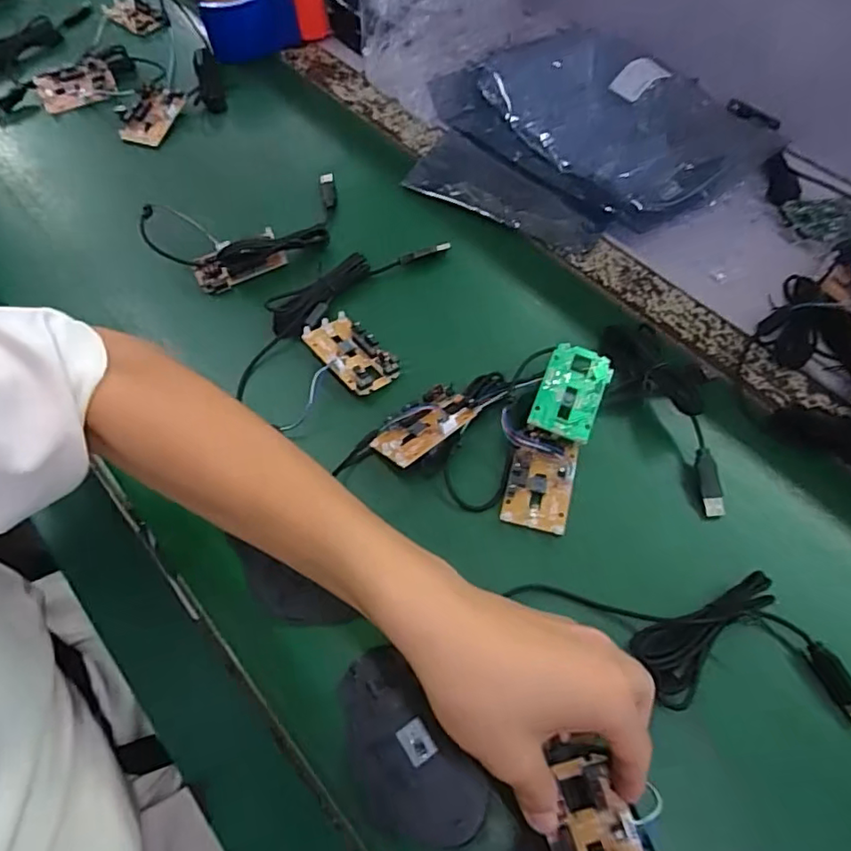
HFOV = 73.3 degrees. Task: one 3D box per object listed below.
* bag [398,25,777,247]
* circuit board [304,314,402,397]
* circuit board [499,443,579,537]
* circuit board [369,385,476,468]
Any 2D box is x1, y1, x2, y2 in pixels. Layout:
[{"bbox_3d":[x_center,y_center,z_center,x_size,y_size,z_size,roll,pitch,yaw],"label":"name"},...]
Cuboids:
[{"bbox_3d":[0.143,-0.291,0.564,0.313,0.051,0.276,36,69,20],"label":"bag"},{"bbox_3d":[-0.060,-0.059,0.463,0.043,0.023,0.079,-38,66,-17],"label":"circuit board"},{"bbox_3d":[0.082,0.041,0.408,0.044,0.014,0.067,13,63,10],"label":"circuit board"},{"bbox_3d":[-0.003,-0.001,0.417,0.073,0.009,0.043,-36,46,-19],"label":"circuit board"}]

